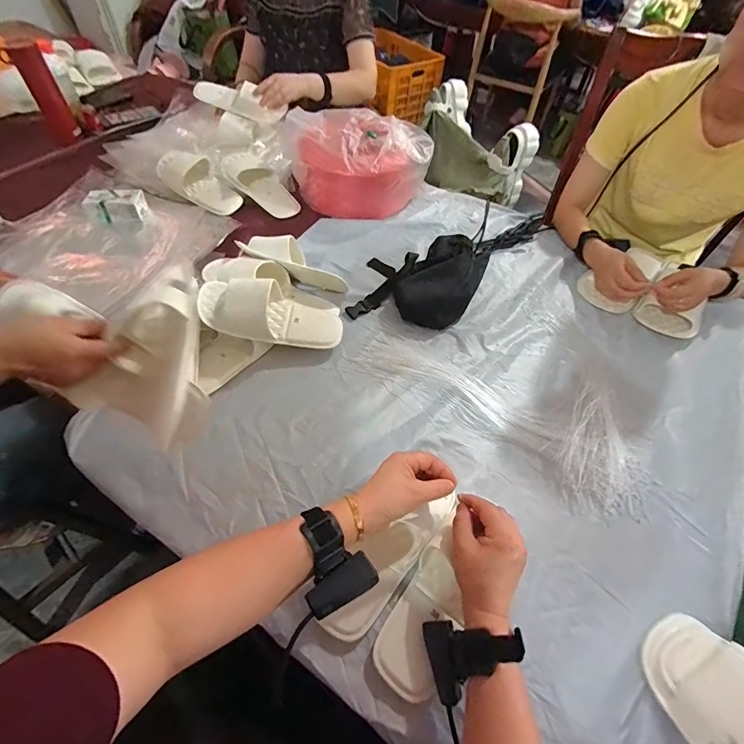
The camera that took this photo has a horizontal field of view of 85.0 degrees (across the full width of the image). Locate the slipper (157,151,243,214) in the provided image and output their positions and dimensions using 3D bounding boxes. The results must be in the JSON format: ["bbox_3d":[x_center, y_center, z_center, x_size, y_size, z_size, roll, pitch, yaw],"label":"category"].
[{"bbox_3d":[-0.410,-0.452,0.964,0.231,0.057,0.105,34,61,0],"label":"slipper"}]

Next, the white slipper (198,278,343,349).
[{"bbox_3d":[-0.162,-0.100,0.675,0.227,0.072,0.096,14,54,-20],"label":"white slipper"}]

